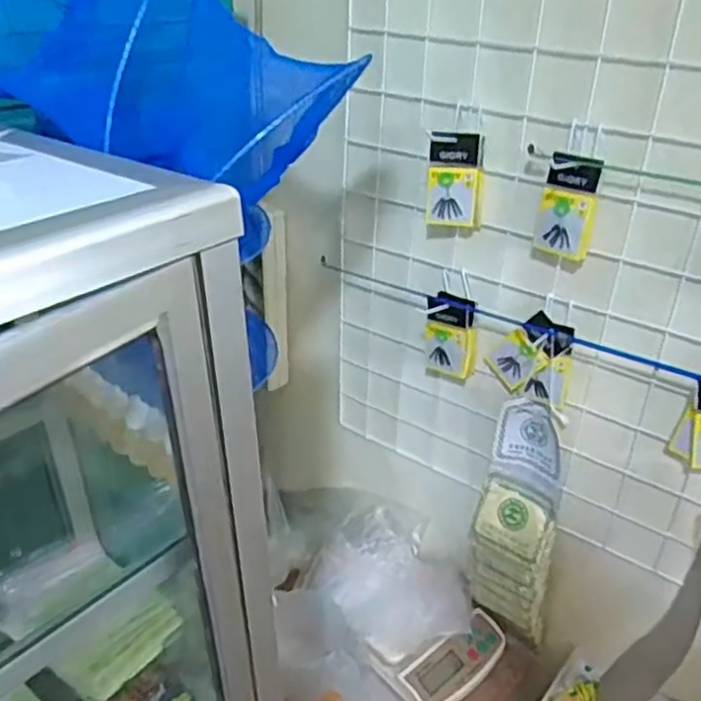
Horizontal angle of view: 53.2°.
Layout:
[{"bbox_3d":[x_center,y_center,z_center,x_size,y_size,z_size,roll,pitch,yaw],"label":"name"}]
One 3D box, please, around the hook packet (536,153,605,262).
[{"bbox_3d":[0.206,-0.138,0.670,0.056,0.094,0.013,19,23,36],"label":"hook packet"}]

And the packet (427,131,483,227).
[{"bbox_3d":[0.110,-0.179,0.729,0.054,0.094,0.028,9,31,12],"label":"packet"}]

